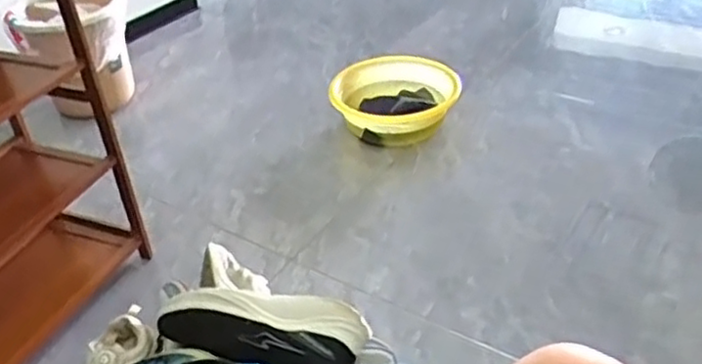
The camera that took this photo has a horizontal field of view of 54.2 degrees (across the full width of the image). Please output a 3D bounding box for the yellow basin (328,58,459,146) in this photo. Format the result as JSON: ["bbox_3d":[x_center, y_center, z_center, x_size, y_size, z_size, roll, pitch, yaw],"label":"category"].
[{"bbox_3d":[0.101,-0.184,1.606,0.279,0.121,0.257,-3,36,2],"label":"yellow basin"}]

